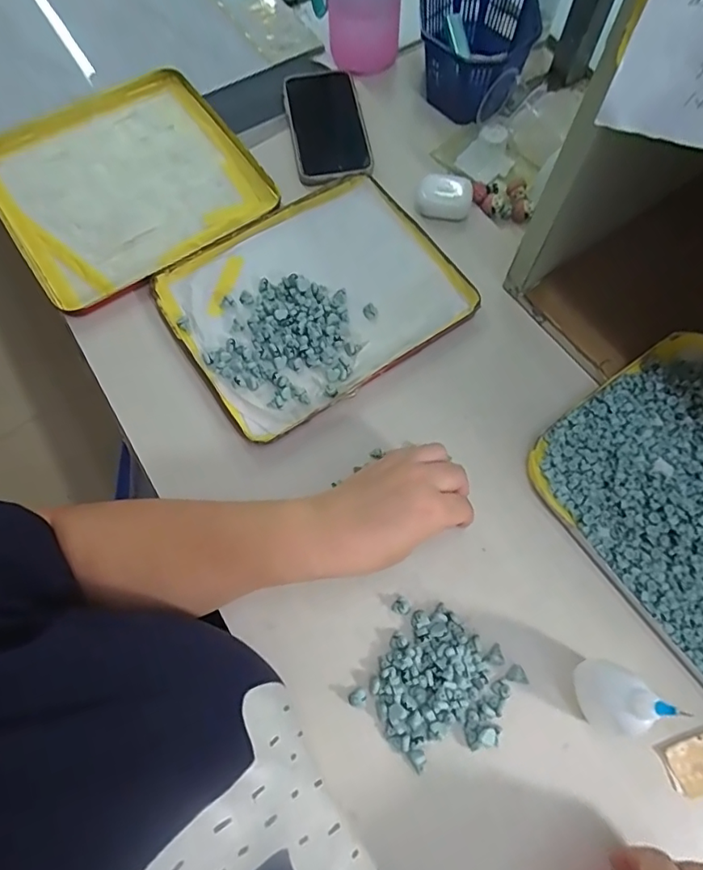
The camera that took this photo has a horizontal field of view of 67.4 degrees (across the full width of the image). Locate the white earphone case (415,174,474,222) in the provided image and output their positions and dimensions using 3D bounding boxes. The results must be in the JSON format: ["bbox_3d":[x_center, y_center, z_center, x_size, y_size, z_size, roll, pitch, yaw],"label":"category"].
[{"bbox_3d":[0.092,-0.236,0.521,0.055,0.017,0.045,7,71,4],"label":"white earphone case"}]

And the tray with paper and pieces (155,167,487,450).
[{"bbox_3d":[-0.034,-0.129,0.479,0.245,0.015,0.200,-34,72,-11],"label":"tray with paper and pieces"}]

